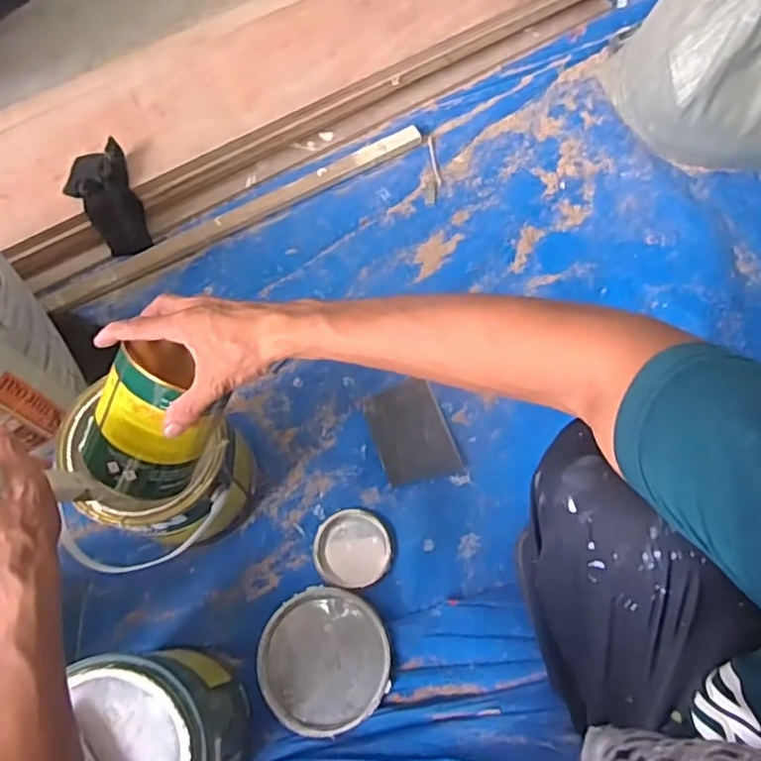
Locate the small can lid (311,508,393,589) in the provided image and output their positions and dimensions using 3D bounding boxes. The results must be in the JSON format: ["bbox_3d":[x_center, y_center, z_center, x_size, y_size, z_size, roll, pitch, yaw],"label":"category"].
[{"bbox_3d":[-0.034,0.205,0.755,0.092,0.008,0.090,0,71,0],"label":"small can lid"}]

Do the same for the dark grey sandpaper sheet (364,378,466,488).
[{"bbox_3d":[0.040,0.068,0.795,0.094,0.005,0.128,-19,72,-7],"label":"dark grey sandpaper sheet"}]

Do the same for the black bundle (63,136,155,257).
[{"bbox_3d":[-0.378,-0.251,0.870,0.086,0.086,0.137,-28,73,-10],"label":"black bundle"}]

